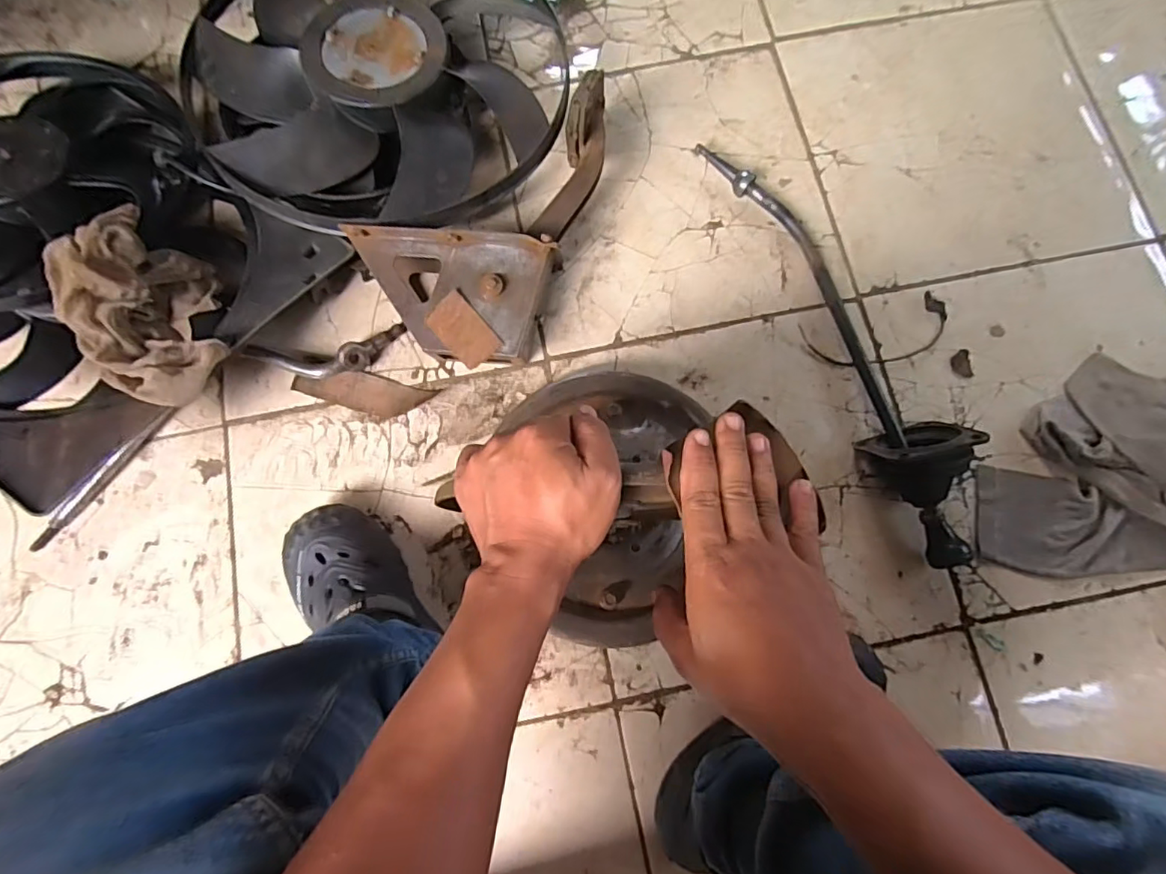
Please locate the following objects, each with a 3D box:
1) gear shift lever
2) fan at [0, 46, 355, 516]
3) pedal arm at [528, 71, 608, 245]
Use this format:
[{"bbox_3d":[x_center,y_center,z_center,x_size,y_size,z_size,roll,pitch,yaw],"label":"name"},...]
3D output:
[{"bbox_3d":[0.313,-0.135,0.654,0.101,0.090,0.591,-24,81,-3],"label":"gear shift lever"},{"bbox_3d":[-0.618,-0.220,0.646,0.527,0.158,0.426,39,81,9],"label":"fan"},{"bbox_3d":[-0.009,-0.321,0.648,0.048,0.064,0.196,20,79,5],"label":"pedal arm"}]

